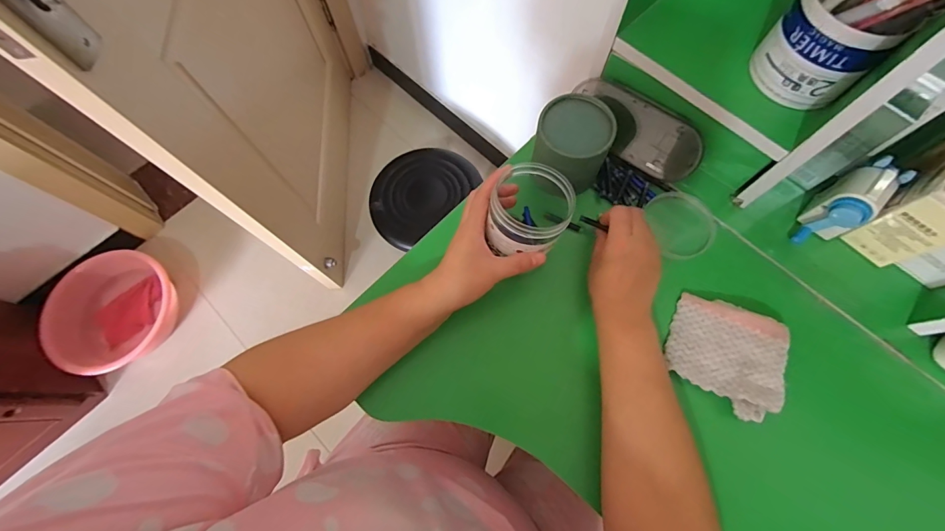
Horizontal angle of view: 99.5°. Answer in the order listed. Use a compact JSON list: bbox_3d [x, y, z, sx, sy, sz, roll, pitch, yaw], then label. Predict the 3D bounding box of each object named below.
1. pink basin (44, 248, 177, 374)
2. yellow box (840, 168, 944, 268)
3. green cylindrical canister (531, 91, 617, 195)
[{"bbox_3d":[-1.023,0.137,1.161,0.314,0.140,0.329,0,72,1],"label":"pink basin"},{"bbox_3d":[0.478,-0.061,0.424,0.060,0.102,0.086,43,78,14],"label":"yellow box"},{"bbox_3d":[0.116,-0.138,0.472,0.086,0.087,0.078,21,74,8],"label":"green cylindrical canister"}]

